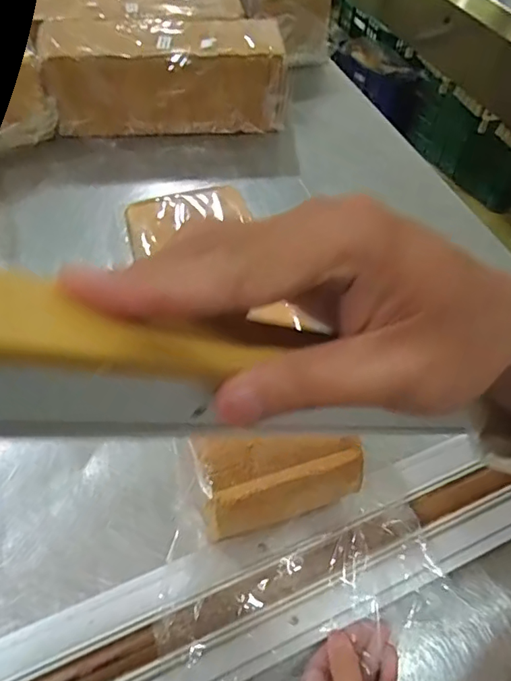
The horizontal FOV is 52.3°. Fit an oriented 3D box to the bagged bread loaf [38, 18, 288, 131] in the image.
[{"bbox_3d":[-0.135,-0.424,0.828,0.359,0.119,0.145,-5,53,-7],"label":"bagged bread loaf"}]

